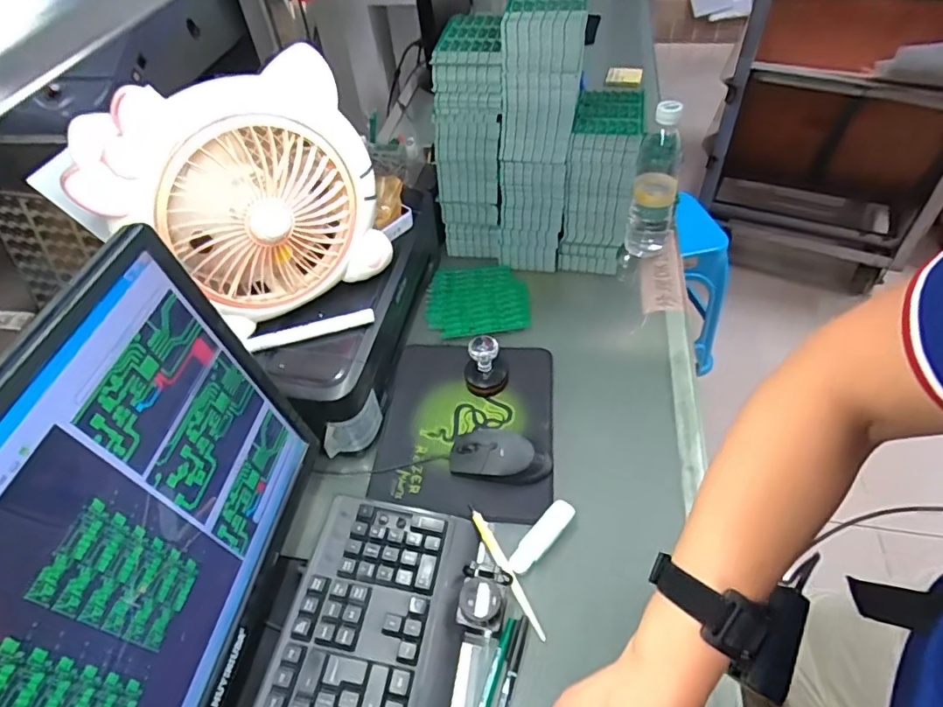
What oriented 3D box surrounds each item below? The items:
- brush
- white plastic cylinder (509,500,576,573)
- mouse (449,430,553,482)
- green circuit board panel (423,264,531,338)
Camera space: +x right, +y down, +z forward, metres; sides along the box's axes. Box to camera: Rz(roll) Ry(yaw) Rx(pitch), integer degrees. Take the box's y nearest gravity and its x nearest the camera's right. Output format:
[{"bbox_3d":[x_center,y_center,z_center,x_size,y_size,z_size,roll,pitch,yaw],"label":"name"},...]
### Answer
[{"bbox_3d":[0.033,0.214,0.553,0.014,0.010,0.145,-22,51,-14],"label":"brush"},{"bbox_3d":[0.072,0.188,0.567,0.025,0.015,0.086,34,60,30],"label":"white plastic cylinder"},{"bbox_3d":[0.031,0.118,0.626,0.114,0.035,0.054,7,50,11],"label":"mouse"},{"bbox_3d":[0.007,-0.081,0.817,0.149,0.019,0.136,-2,49,3],"label":"green circuit board panel"}]

